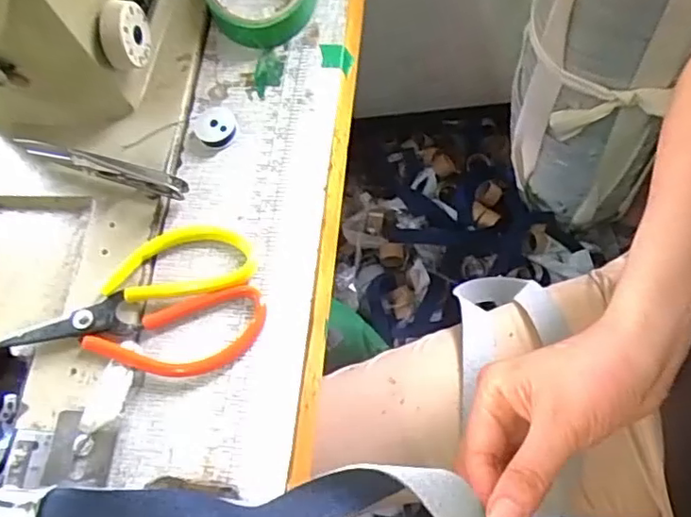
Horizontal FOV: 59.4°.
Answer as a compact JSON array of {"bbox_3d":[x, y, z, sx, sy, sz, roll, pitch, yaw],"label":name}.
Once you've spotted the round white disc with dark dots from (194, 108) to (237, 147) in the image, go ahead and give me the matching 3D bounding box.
[{"bbox_3d":[-0.087,-0.089,0.404,0.027,0.012,0.025,-3,66,7],"label":"round white disc with dark dots"}]

